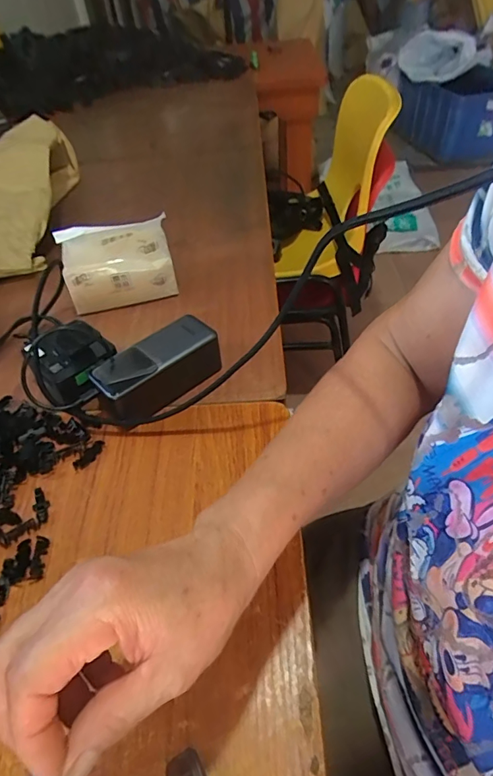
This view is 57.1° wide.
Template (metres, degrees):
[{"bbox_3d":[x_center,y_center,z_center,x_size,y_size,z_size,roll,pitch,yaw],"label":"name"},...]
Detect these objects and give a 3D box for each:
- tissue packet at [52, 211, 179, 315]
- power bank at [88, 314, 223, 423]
[{"bbox_3d":[-0.161,-0.159,0.562,0.131,0.108,0.055,-17,49,-10],"label":"tissue packet"},{"bbox_3d":[-0.090,-0.019,0.466,0.052,0.053,0.126,35,59,31],"label":"power bank"}]

